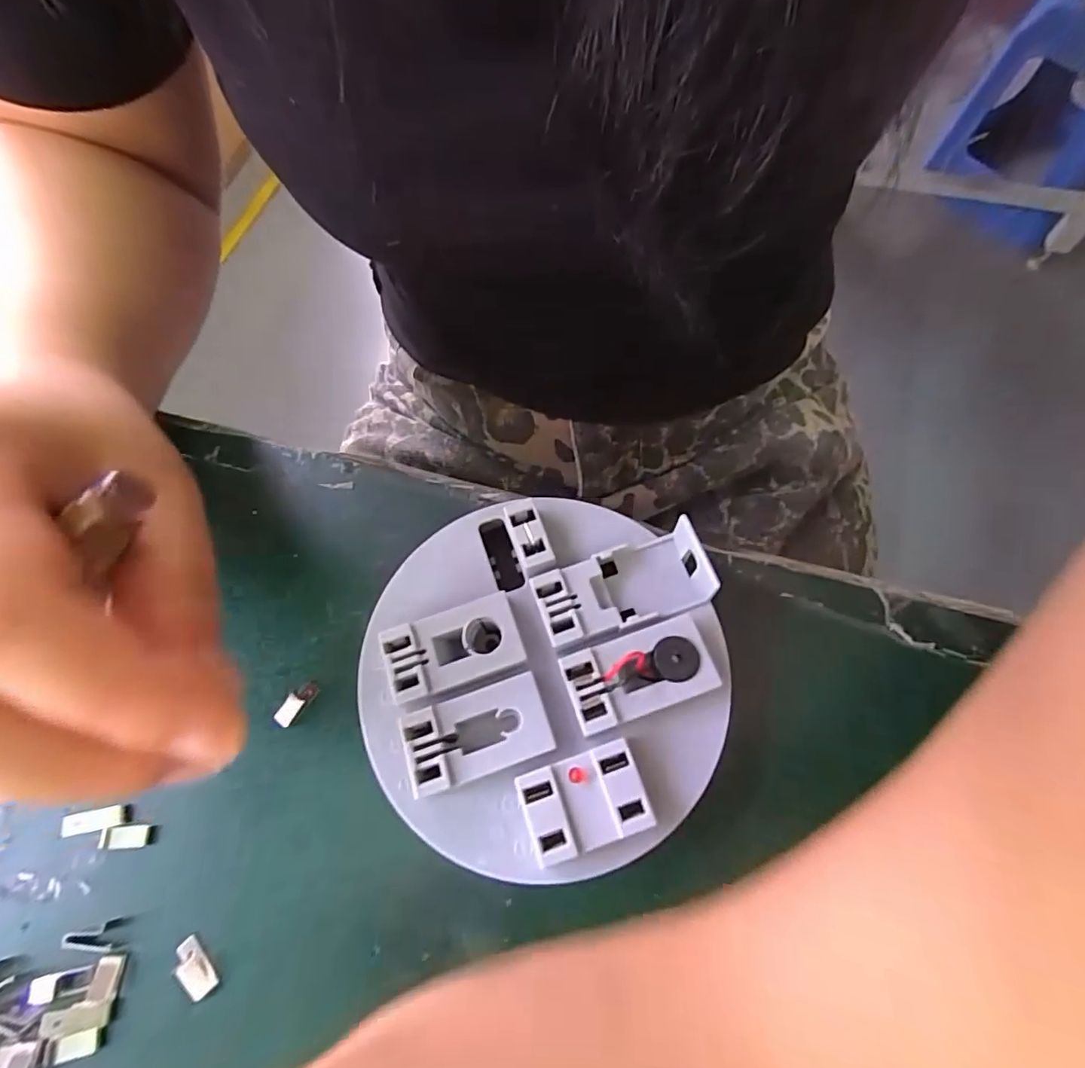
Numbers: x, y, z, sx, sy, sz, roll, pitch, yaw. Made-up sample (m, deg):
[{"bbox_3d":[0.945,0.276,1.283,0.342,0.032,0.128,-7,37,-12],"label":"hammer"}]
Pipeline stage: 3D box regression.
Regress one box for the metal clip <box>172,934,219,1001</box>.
[{"bbox_3d":[-0.092,0.114,0.143,0.007,0.004,0.014,-38,72,-12],"label":"metal clip"}]

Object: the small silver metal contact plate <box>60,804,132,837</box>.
[{"bbox_3d":[-0.128,0.082,0.156,0.015,0.007,0.006,-12,69,-2],"label":"small silver metal contact plate"}]

